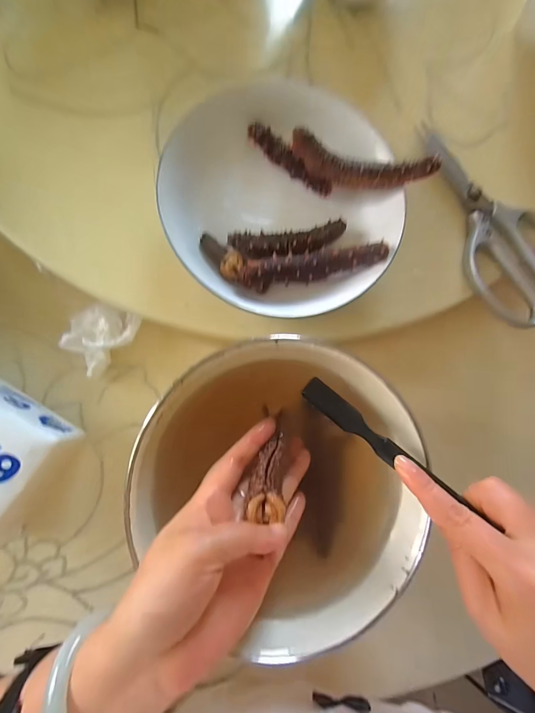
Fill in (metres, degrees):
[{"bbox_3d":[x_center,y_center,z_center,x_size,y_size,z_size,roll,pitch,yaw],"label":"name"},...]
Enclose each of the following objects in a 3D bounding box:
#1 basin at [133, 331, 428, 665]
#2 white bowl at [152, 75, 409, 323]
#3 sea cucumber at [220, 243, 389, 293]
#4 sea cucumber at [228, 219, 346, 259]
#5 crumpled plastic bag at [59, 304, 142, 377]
[{"bbox_3d":[0.012,0.091,0.266,0.201,0.083,0.188,1,82,-6],"label":"basin"},{"bbox_3d":[0.010,-0.123,0.274,0.185,0.039,0.188,1,82,-6],"label":"white bowl"},{"bbox_3d":[0.027,-0.070,0.259,0.119,0.025,0.028,-5,83,-7],"label":"sea cucumber"},{"bbox_3d":[0.017,-0.089,0.269,0.092,0.015,0.023,-11,84,-8],"label":"sea cucumber"},{"bbox_3d":[-0.143,-0.022,0.293,0.046,0.021,0.059,44,81,-1],"label":"crumpled plastic bag"}]

